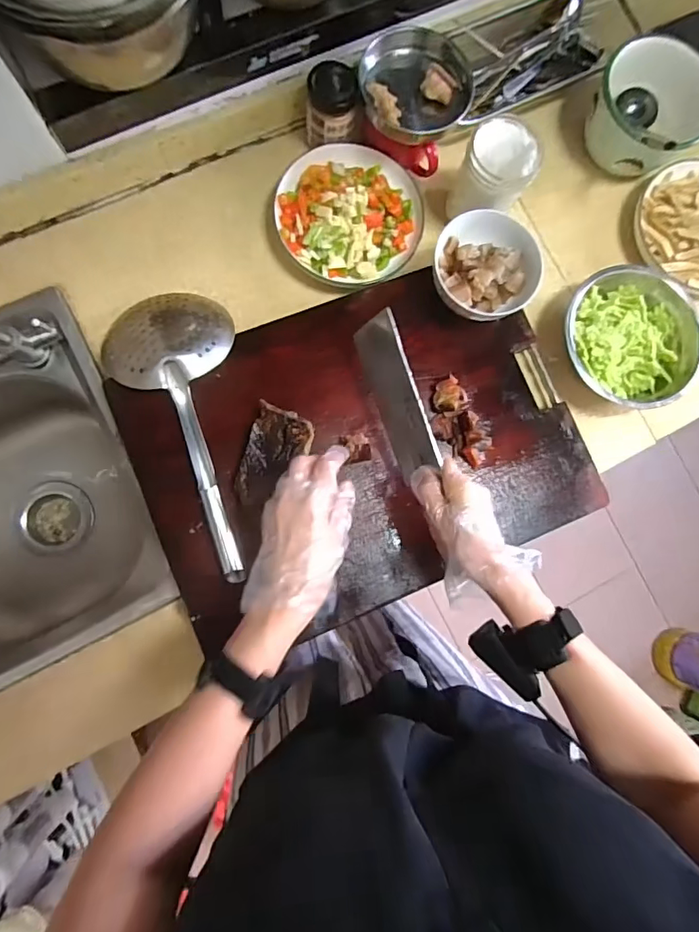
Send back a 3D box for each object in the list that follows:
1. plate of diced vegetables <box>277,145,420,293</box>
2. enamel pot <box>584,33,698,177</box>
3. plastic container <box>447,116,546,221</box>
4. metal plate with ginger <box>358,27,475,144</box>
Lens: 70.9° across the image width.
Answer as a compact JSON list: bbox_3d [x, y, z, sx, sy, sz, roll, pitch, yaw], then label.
[{"bbox_3d":[0.000,-0.310,0.595,0.173,0.041,0.165,1,85,-6],"label":"plate of diced vegetables"},{"bbox_3d":[0.365,-0.449,0.612,0.115,0.081,0.139,-27,88,-8],"label":"enamel pot"},{"bbox_3d":[0.165,-0.336,0.578,0.078,0.096,0.080,1,85,-6],"label":"plastic container"},{"bbox_3d":[0.078,-0.437,0.570,0.131,0.028,0.103,-7,109,-10],"label":"metal plate with ginger"}]

